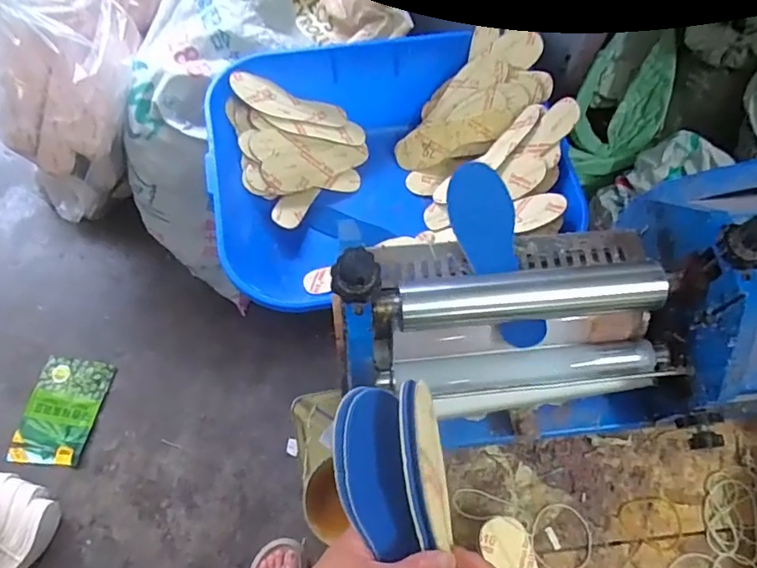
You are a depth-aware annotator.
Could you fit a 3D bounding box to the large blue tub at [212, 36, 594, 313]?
[{"bbox_3d":[0.007,-0.227,1.001,0.606,0.194,0.477,-17,66,-6],"label":"large blue tub"}]

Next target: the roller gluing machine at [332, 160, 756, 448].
[{"bbox_3d":[0.286,-0.004,0.550,0.595,0.244,0.256,-9,66,-2],"label":"roller gluing machine"}]

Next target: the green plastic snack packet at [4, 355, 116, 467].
[{"bbox_3d":[-0.770,0.308,1.309,0.171,0.010,0.255,12,64,-4],"label":"green plastic snack packet"}]

